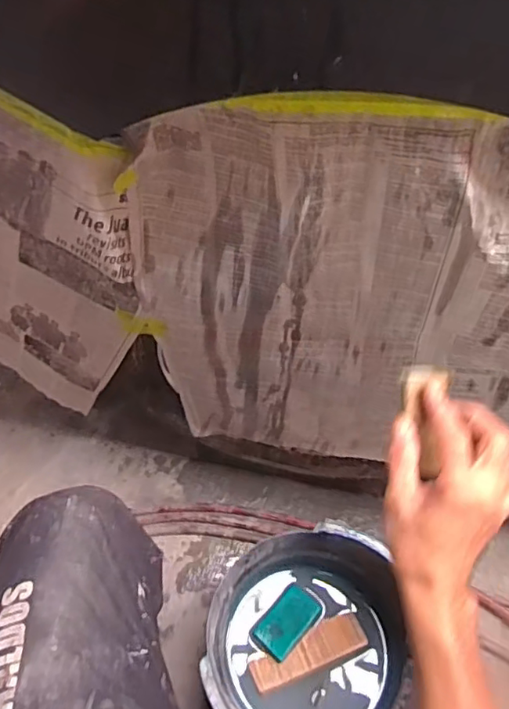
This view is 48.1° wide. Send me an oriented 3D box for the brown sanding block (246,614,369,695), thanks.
[{"bbox_3d":[0.072,0.398,0.763,0.159,0.025,0.048,-17,61,-14],"label":"brown sanding block"}]

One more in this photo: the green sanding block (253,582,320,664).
[{"bbox_3d":[0.044,0.361,0.770,0.057,0.017,0.089,39,63,18],"label":"green sanding block"}]

